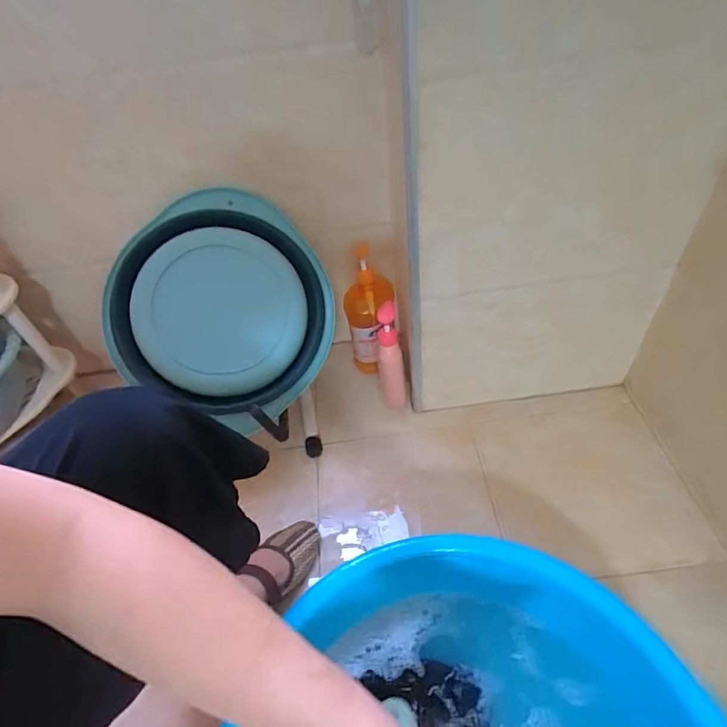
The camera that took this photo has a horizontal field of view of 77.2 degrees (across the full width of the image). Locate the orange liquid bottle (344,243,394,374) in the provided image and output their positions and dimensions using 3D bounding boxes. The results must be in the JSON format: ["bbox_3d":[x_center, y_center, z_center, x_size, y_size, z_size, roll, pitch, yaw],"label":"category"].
[{"bbox_3d":[0.014,-0.086,0.931,0.087,0.279,0.092,-4,46,4],"label":"orange liquid bottle"}]

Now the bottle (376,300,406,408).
[{"bbox_3d":[0.053,-0.007,0.880,0.051,0.225,0.068,-6,46,2],"label":"bottle"}]

